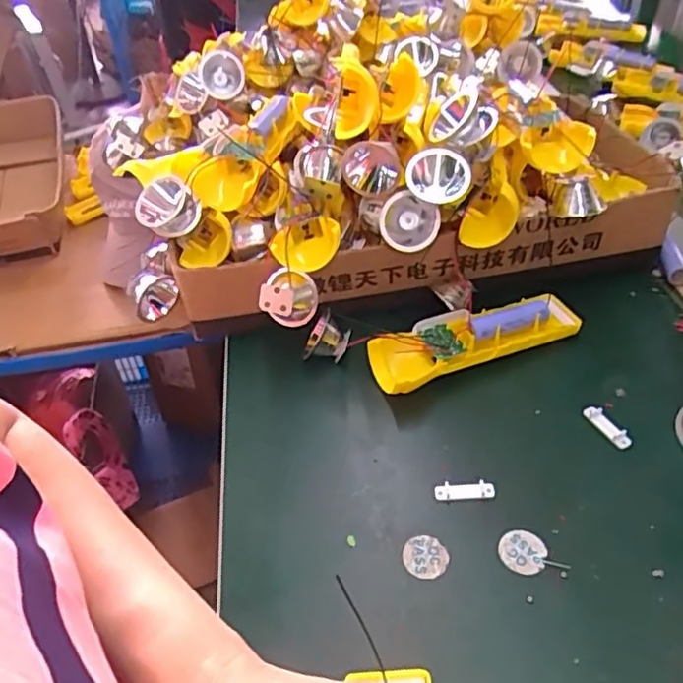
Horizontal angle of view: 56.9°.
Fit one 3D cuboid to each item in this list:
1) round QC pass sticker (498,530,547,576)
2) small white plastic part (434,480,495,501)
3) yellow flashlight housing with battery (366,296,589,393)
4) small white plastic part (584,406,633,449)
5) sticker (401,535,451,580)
[{"bbox_3d":[0.106,0.122,0.369,0.026,0.004,0.025,-2,39,2],"label":"round QC pass sticker"},{"bbox_3d":[0.078,0.095,0.401,0.037,0.005,0.010,-3,39,2],"label":"small white plastic part"},{"bbox_3d":[0.102,0.000,0.484,0.160,0.033,0.046,-16,41,-14],"label":"yellow flashlight housing with battery"},{"bbox_3d":[0.180,0.057,0.429,0.011,0.007,0.038,-21,42,-19],"label":"small white plastic part"},{"bbox_3d":[0.049,0.128,0.373,0.026,0.004,0.024,-3,54,4],"label":"sticker"}]

